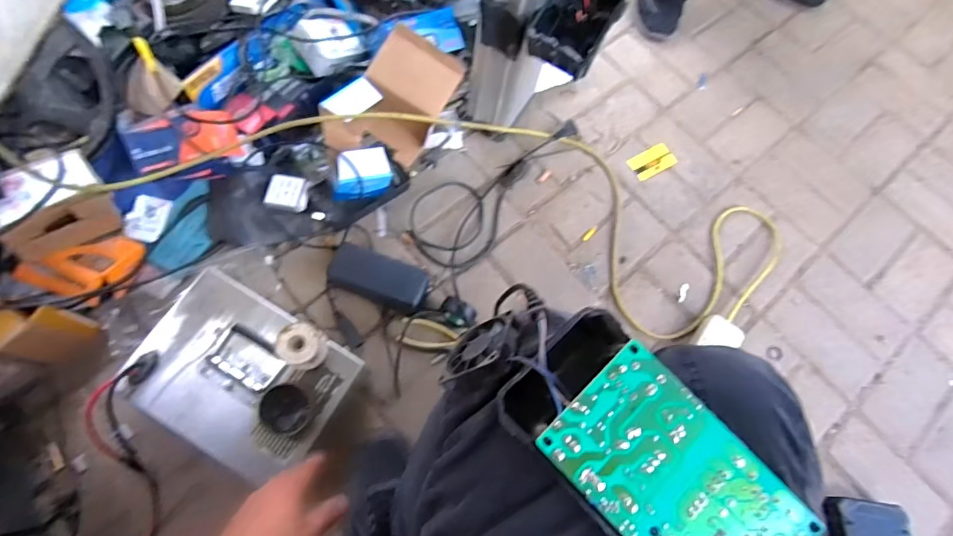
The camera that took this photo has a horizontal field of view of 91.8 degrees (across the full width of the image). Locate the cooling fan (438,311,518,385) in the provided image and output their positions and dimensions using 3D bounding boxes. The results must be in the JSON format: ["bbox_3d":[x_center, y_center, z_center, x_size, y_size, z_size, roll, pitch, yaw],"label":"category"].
[{"bbox_3d":[0.003,0.063,0.357,0.013,0.059,0.057,50,33,-18],"label":"cooling fan"}]

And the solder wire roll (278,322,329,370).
[{"bbox_3d":[-0.229,0.104,0.611,0.048,0.056,0.052,1,70,-4],"label":"solder wire roll"}]

